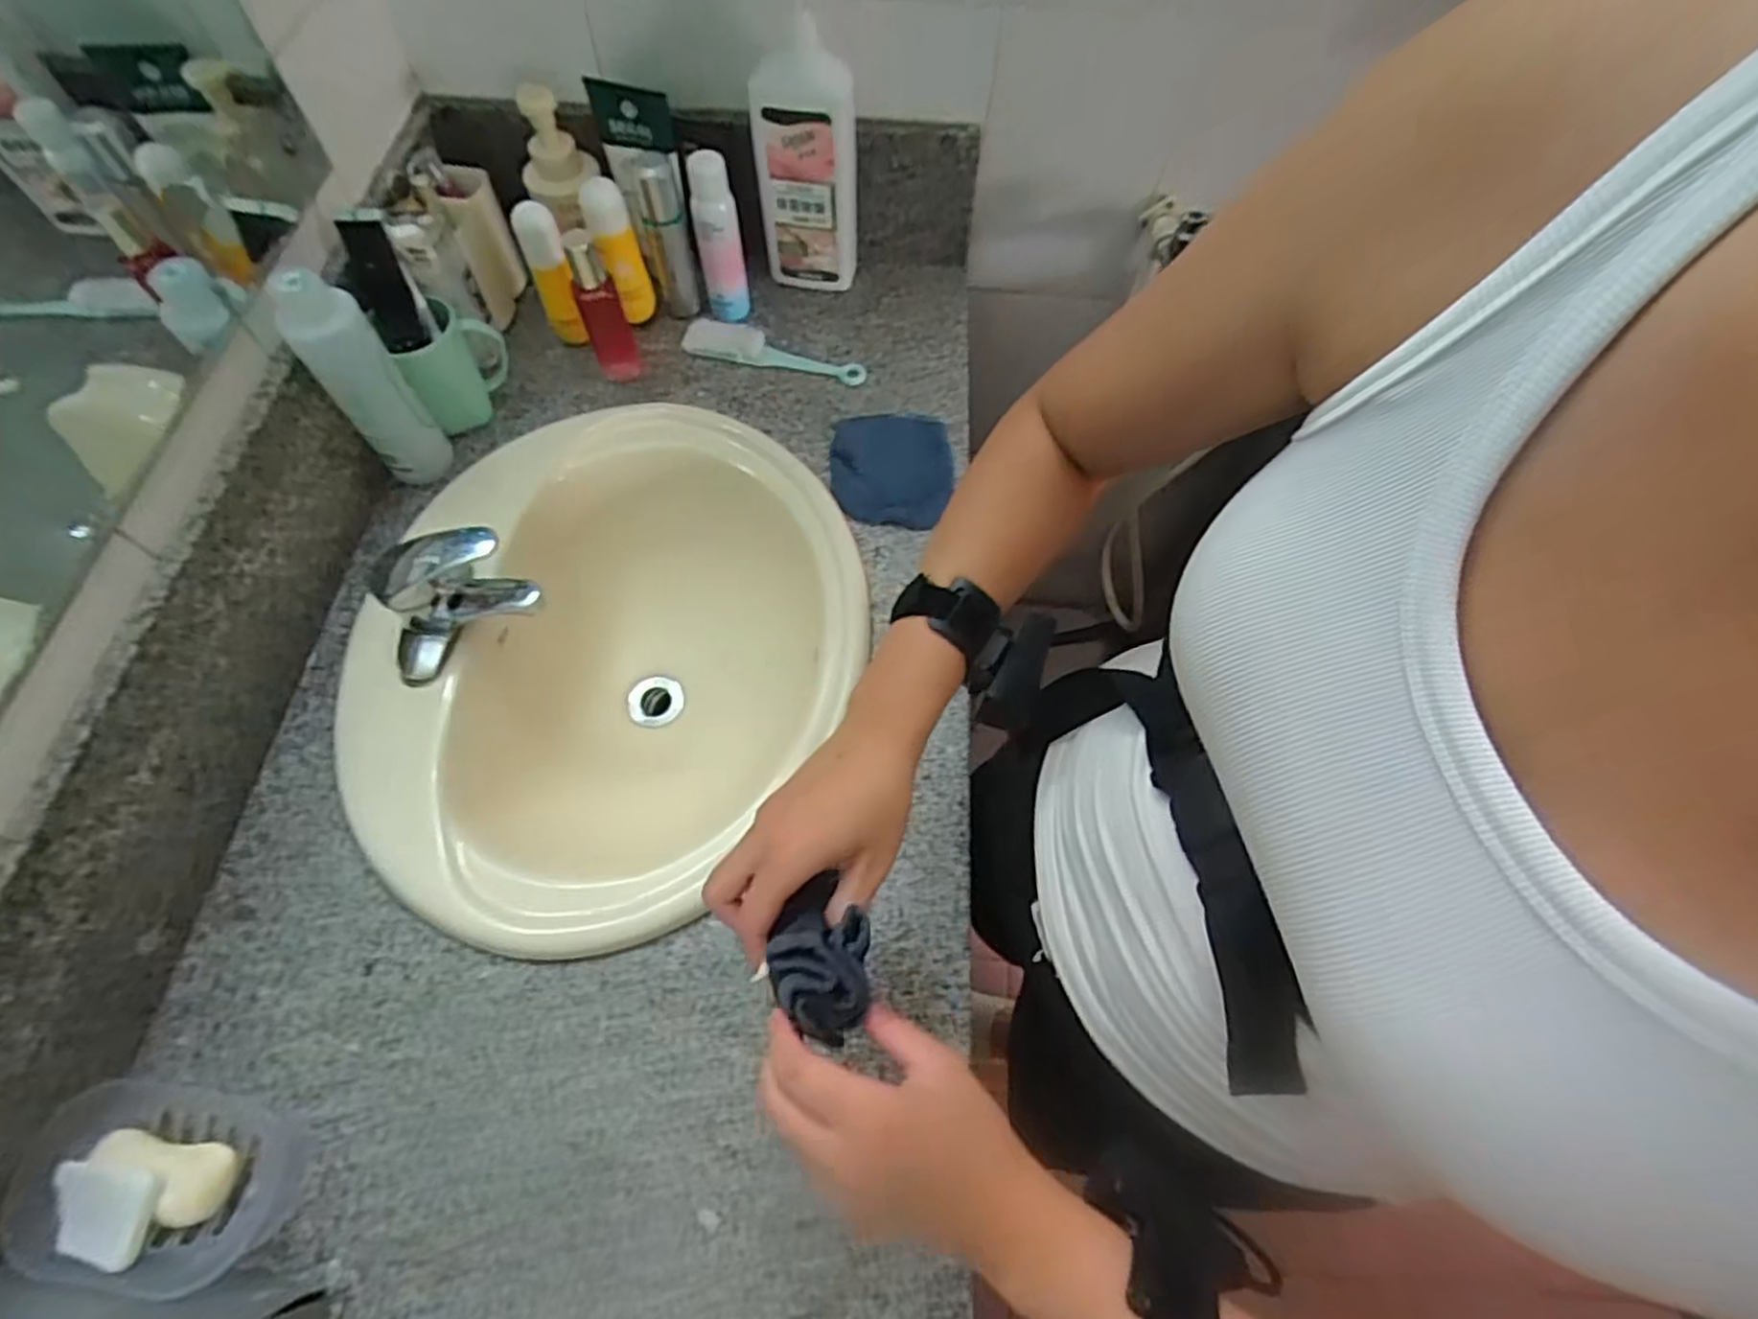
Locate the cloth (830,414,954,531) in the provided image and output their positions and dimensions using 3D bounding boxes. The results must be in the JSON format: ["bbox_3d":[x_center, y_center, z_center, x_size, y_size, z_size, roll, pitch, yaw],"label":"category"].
[{"bbox_3d":[0.013,-0.204,0.796,0.124,0.014,0.143,3,59,1],"label":"cloth"}]

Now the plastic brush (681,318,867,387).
[{"bbox_3d":[-0.118,-0.351,0.863,0.210,0.015,0.053,13,65,3],"label":"plastic brush"}]

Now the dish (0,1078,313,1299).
[{"bbox_3d":[-0.460,0.334,0.491,0.142,0.057,0.102,8,64,2],"label":"dish"}]

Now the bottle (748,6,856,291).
[{"bbox_3d":[-0.078,-0.544,0.832,0.105,0.258,0.096,2,64,-1],"label":"bottle"}]

